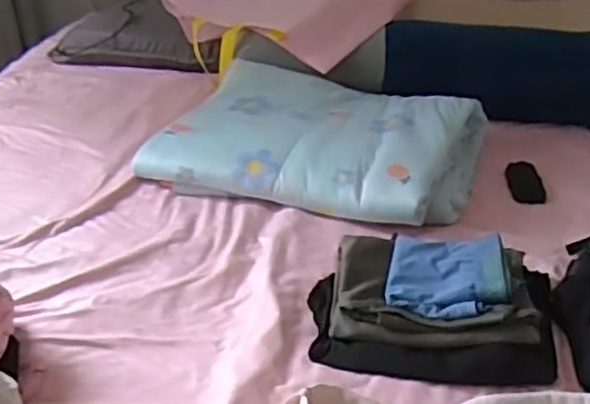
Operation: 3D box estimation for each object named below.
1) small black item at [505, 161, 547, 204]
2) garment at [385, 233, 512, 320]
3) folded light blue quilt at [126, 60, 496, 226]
[{"bbox_3d":[0.392,-0.035,1.201,0.059,0.013,0.118,3,31,6],"label":"small black item"},{"bbox_3d":[0.189,0.084,0.873,0.143,0.034,0.140,6,32,11],"label":"garment"},{"bbox_3d":[0.042,-0.116,1.236,0.527,0.093,0.352,12,33,20],"label":"folded light blue quilt"}]

